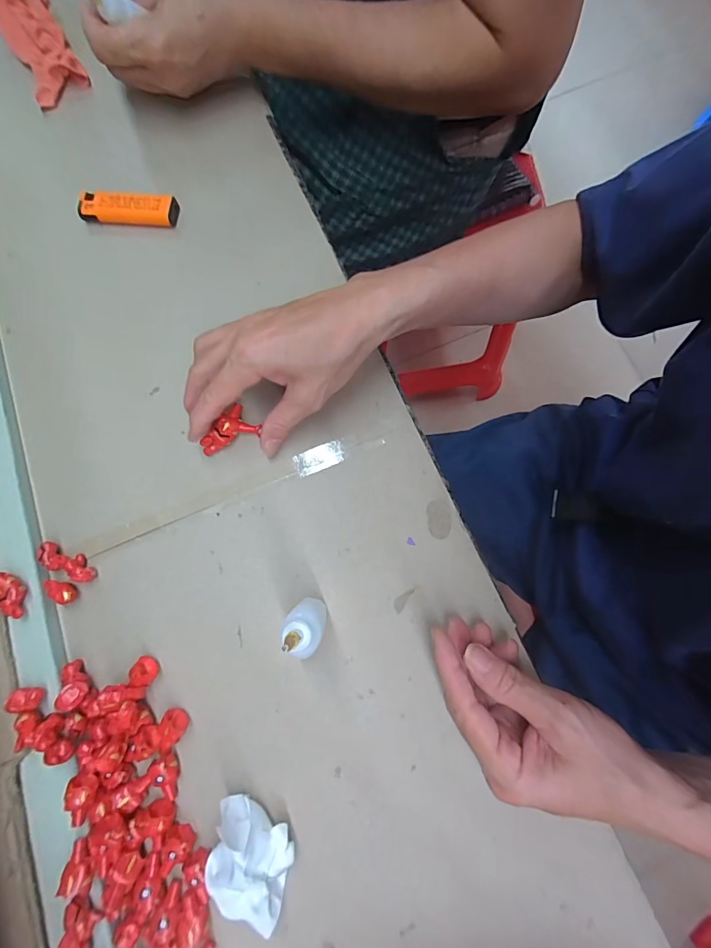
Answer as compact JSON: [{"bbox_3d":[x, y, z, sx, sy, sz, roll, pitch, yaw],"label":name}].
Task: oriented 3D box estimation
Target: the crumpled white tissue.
[{"bbox_3d":[-0.061,0.224,0.243,0.054,0.036,0.048,21,79,6],"label":"crumpled white tissue"}]

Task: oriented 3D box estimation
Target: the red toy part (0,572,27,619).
[{"bbox_3d":[-0.232,0.077,0.282,0.038,0.012,0.016,44,82,10],"label":"red toy part"}]

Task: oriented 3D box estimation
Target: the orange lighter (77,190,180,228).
[{"bbox_3d":[-0.191,-0.222,0.356,0.082,0.016,0.021,6,78,3],"label":"orange lighter"}]

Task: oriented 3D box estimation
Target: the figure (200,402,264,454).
[{"bbox_3d":[-0.091,-0.028,0.306,0.024,0.013,0.041,39,82,9],"label":"figure"}]

